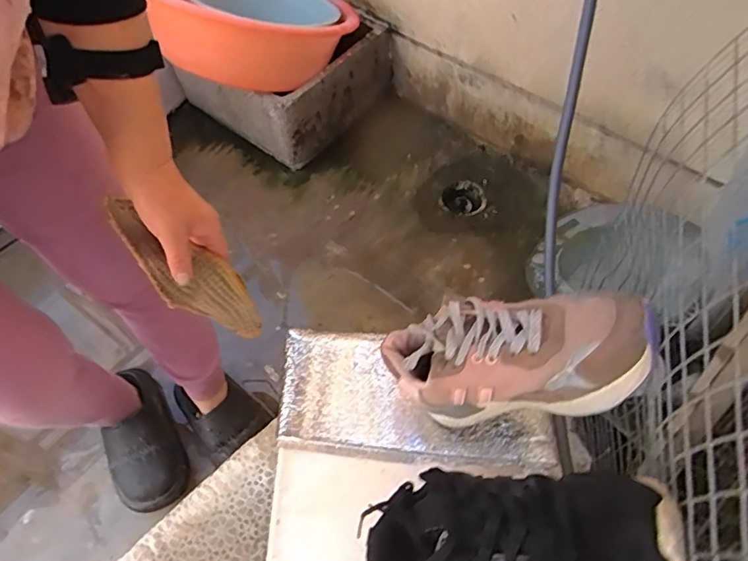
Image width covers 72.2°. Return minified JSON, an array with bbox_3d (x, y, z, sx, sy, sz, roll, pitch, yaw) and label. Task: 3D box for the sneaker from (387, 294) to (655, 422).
[{"bbox_3d":[0.108,0.063,0.427,0.230,0.097,0.075,-16,47,42],"label":"sneaker"}]

